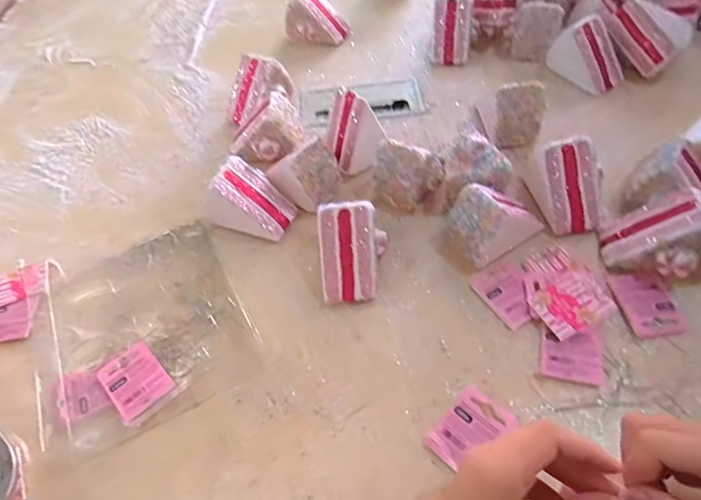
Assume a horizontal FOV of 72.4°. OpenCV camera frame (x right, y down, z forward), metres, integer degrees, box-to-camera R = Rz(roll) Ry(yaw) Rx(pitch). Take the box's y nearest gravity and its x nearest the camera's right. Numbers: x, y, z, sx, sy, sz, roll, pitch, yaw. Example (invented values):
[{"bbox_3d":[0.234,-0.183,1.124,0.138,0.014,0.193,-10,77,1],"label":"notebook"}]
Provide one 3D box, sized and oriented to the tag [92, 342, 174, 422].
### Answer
[{"bbox_3d":[-0.181,0.108,0.401,0.045,0.006,0.061,-40,59,-22],"label":"tag"}]

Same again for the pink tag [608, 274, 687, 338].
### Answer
[{"bbox_3d":[0.255,0.046,0.410,0.046,0.004,0.060,-7,53,1],"label":"pink tag"}]

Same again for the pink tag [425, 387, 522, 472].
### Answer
[{"bbox_3d":[0.090,0.133,0.360,0.063,0.008,0.041,-34,57,-24],"label":"pink tag"}]

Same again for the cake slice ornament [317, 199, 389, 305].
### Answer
[{"bbox_3d":[0.003,0.003,0.434,0.058,0.061,0.069,-4,53,3],"label":"cake slice ornament"}]

